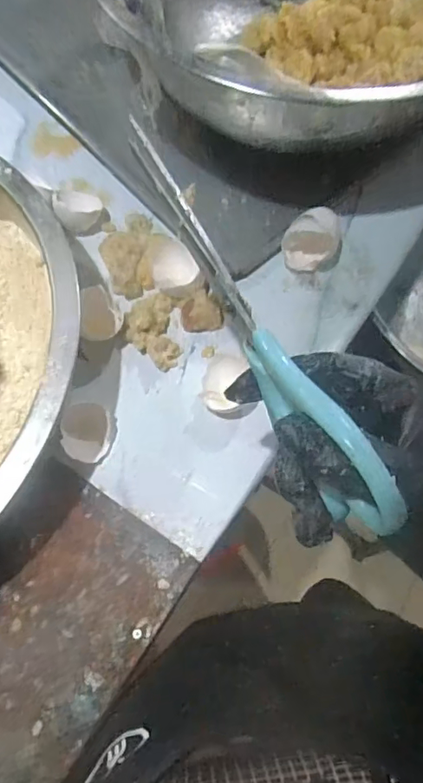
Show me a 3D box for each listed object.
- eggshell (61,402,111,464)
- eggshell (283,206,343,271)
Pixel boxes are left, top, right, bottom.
[{"bbox_3d":[-0.090,0.030,0.381,0.032,0.019,0.038,7,69,3],"label":"eggshell"},{"bbox_3d":[0.083,-0.121,0.427,0.043,0.041,0.038,21,70,8],"label":"eggshell"}]

